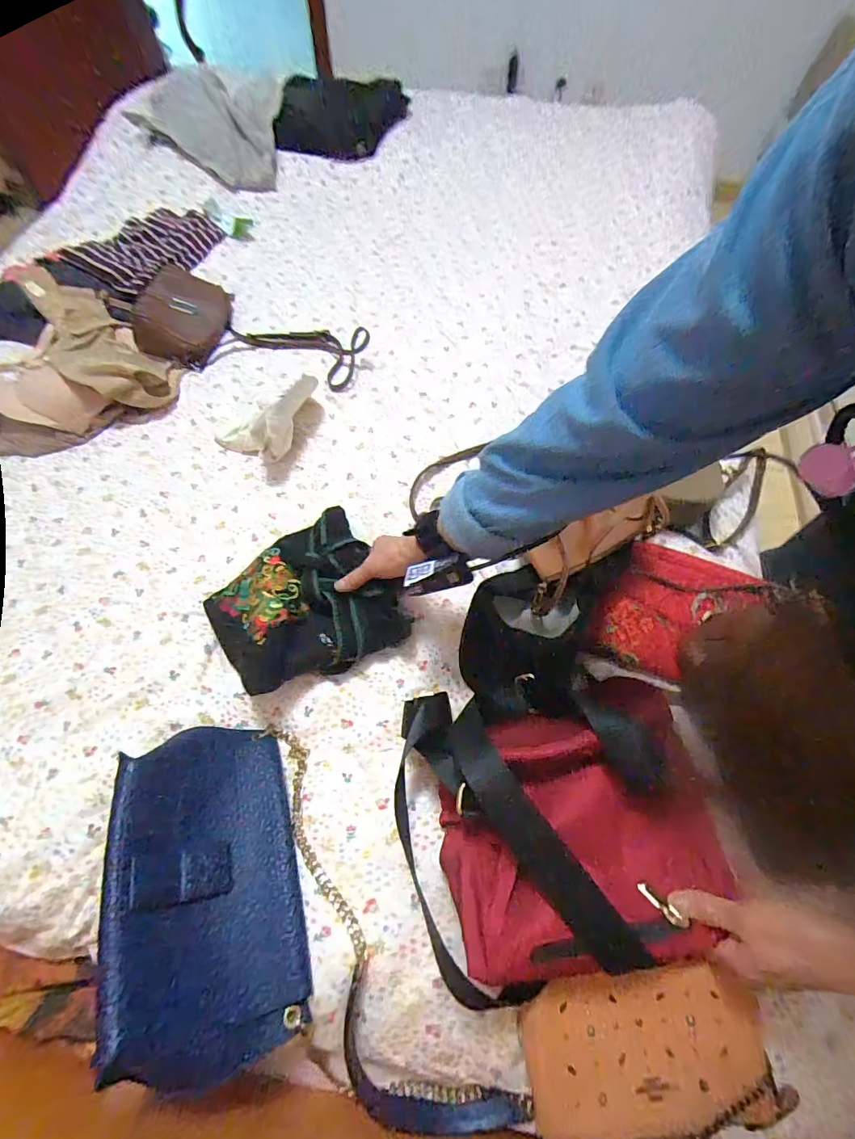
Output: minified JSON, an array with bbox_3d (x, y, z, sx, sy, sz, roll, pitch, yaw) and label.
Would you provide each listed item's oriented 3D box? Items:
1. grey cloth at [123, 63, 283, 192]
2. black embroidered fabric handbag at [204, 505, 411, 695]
[{"bbox_3d":[-0.459,-1.034,1.042,0.321,0.104,0.326,30,69,11],"label":"grey cloth"},{"bbox_3d":[-0.163,0.039,0.584,0.223,0.085,0.191,-26,69,-12],"label":"black embroidered fabric handbag"}]

